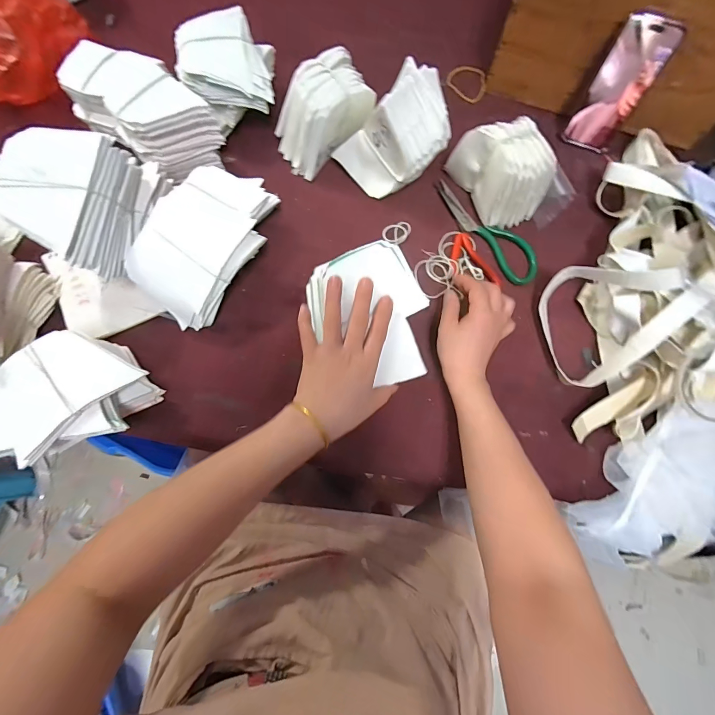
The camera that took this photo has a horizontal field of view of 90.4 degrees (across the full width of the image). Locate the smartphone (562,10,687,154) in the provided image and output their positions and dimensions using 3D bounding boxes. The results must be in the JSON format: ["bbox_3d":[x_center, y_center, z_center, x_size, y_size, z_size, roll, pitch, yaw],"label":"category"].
[{"bbox_3d":[0.358,-0.369,0.488,0.069,0.149,0.006,22,57,6],"label":"smartphone"}]

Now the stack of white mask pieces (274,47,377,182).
[{"bbox_3d":[-0.049,-0.334,0.494,0.128,0.097,0.089,-29,76,-10],"label":"stack of white mask pieces"}]

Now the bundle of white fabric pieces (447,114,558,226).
[{"bbox_3d":[0.192,-0.251,0.477,0.081,0.087,0.120,-22,74,-8],"label":"bundle of white fabric pieces"}]

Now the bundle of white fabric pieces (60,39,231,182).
[{"bbox_3d":[-0.296,-0.341,0.483,0.234,0.066,0.110,38,75,10],"label":"bundle of white fabric pieces"}]

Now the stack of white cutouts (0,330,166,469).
[{"bbox_3d":[-0.299,0.050,0.375,0.124,0.075,0.145,23,73,6],"label":"stack of white cutouts"}]

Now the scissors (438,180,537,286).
[{"bbox_3d":[0.178,-0.181,0.492,0.045,0.016,0.191,-33,76,-11],"label":"scissors"}]

